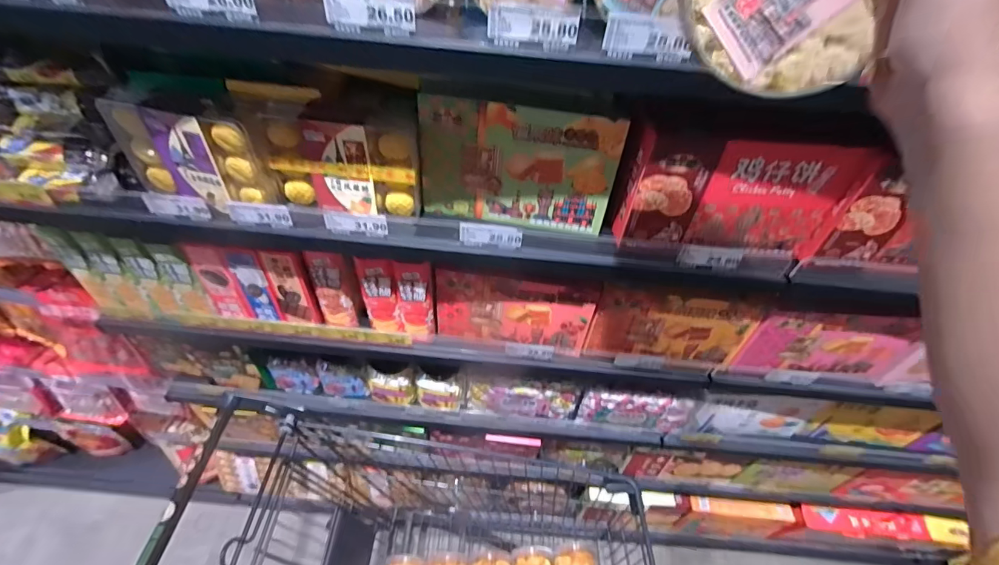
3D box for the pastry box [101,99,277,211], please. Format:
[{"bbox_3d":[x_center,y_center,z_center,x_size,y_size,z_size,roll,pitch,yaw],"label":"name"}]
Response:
[{"bbox_3d":[-0.446,-0.181,0.615,0.214,0.135,0.042,11,46,6],"label":"pastry box"}]

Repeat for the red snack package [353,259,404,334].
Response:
[{"bbox_3d":[-0.214,0.026,0.772,0.064,0.174,0.016,6,46,1],"label":"red snack package"}]

